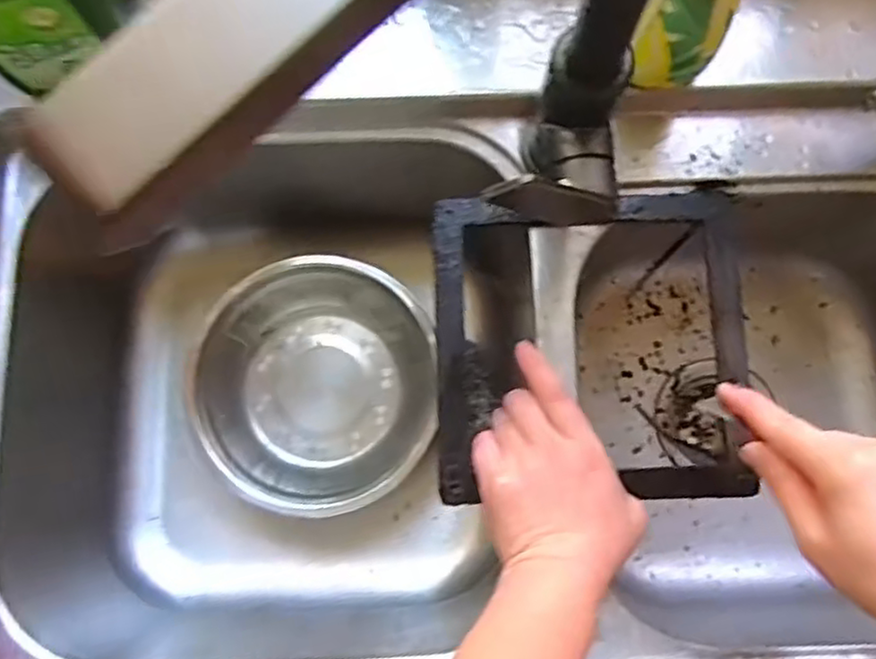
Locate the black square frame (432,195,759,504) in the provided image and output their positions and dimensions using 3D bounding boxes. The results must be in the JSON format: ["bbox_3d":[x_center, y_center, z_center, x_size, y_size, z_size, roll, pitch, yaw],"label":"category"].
[{"bbox_3d":[0.102,0.008,0.475,0.204,0.017,0.204,-1,78,-1],"label":"black square frame"}]

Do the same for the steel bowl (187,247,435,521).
[{"bbox_3d":[-0.104,0.048,0.617,0.201,0.061,0.209,8,78,1],"label":"steel bowl"}]

